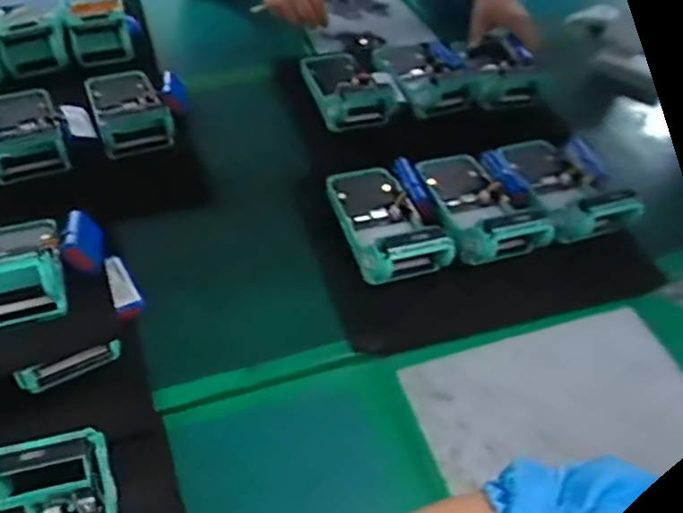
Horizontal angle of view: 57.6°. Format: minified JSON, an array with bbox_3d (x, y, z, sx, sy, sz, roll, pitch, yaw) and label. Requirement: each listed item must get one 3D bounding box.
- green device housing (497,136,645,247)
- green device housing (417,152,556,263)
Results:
[{"bbox_3d":[0.241,-0.090,0.685,0.083,0.056,0.176,-11,51,-14],"label":"green device housing"},{"bbox_3d":[0.142,-0.059,0.667,0.090,0.055,0.179,-10,38,-13],"label":"green device housing"}]

